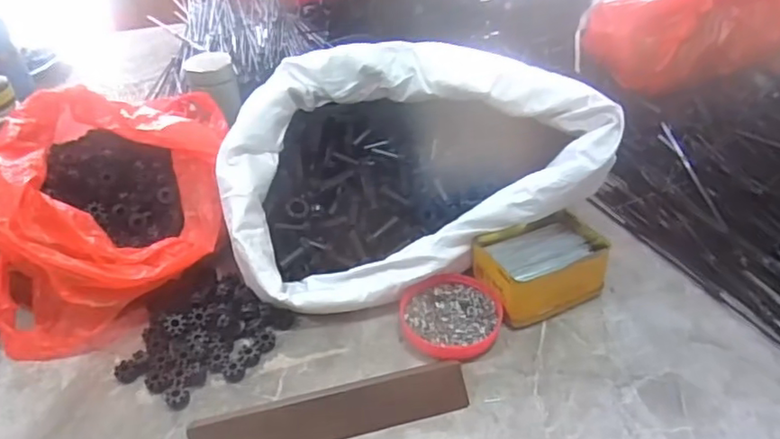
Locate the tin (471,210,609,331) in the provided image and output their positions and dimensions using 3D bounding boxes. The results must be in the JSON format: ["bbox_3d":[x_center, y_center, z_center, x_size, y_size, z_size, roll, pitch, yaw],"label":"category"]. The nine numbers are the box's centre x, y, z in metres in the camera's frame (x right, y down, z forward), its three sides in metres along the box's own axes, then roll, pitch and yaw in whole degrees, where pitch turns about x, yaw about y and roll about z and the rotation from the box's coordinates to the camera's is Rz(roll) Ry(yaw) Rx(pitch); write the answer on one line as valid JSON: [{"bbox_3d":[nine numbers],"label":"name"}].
[{"bbox_3d":[0.141,0.043,0.561,0.113,0.047,0.080,-19,40,-19],"label":"tin"}]

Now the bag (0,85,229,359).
[{"bbox_3d":[-0.285,-0.025,0.623,0.201,0.137,0.302,-7,38,-6],"label":"bag"}]

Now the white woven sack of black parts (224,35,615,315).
[{"bbox_3d":[0.028,-0.071,0.605,0.391,0.146,0.249,-15,39,-15],"label":"white woven sack of black parts"}]

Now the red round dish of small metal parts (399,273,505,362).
[{"bbox_3d":[0.056,0.087,0.542,0.088,0.015,0.091,-2,38,1],"label":"red round dish of small metal parts"}]

